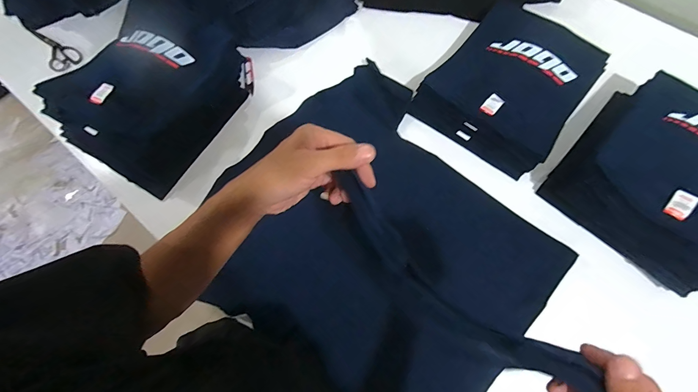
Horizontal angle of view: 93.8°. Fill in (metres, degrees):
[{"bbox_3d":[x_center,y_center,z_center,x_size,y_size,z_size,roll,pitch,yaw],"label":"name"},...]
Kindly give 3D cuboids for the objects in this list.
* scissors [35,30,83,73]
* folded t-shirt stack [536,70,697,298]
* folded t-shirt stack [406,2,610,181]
[{"bbox_3d":[-0.856,-0.426,0.933,0.215,0.019,0.085,36,75,15],"label":"scissors"},{"bbox_3d":[0.612,-0.030,0.629,0.313,0.123,0.358,40,76,15],"label":"folded t-shirt stack"},{"bbox_3d":[0.369,-0.266,0.753,0.307,0.079,0.366,36,75,15],"label":"folded t-shirt stack"}]

